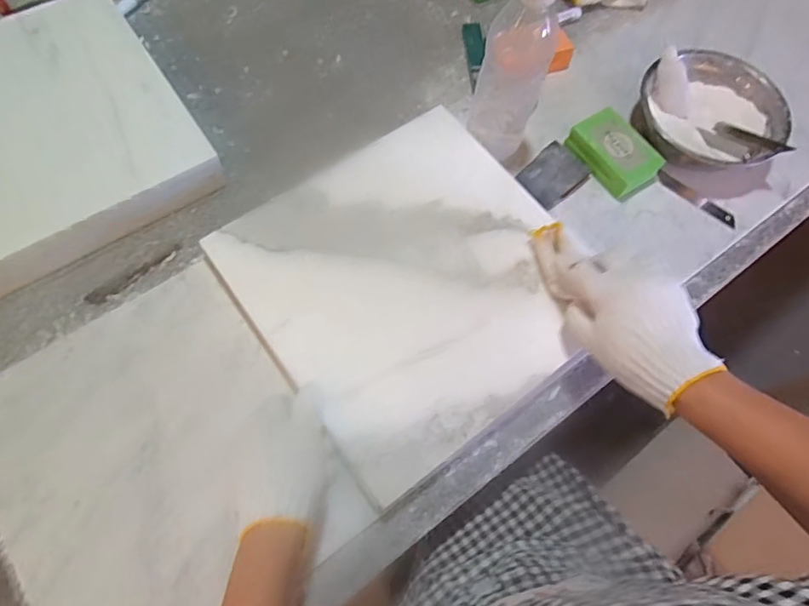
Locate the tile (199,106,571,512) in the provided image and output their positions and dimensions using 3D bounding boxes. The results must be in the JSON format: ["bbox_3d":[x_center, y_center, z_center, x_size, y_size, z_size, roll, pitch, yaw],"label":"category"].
[{"bbox_3d":[0.009,-0.027,0.488,0.293,0.014,0.293,-36,73,-15],"label":"tile"}]

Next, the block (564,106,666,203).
[{"bbox_3d":[0.238,-0.169,0.578,0.062,0.033,0.096,-34,73,-14],"label":"block"}]

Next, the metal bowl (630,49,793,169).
[{"bbox_3d":[0.353,-0.219,0.592,0.154,0.063,0.154,1,68,-2],"label":"metal bowl"}]

